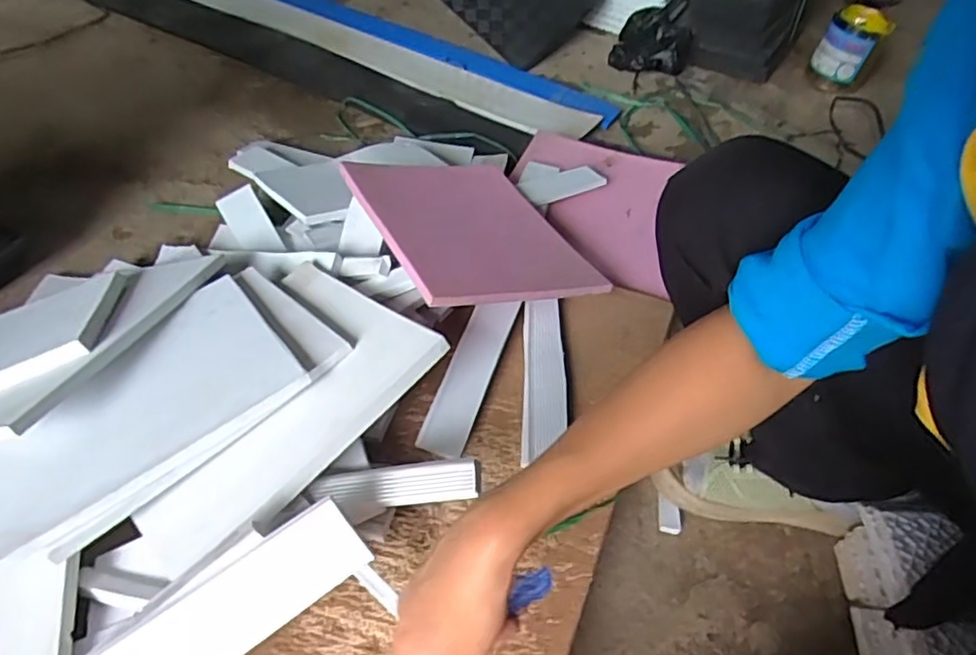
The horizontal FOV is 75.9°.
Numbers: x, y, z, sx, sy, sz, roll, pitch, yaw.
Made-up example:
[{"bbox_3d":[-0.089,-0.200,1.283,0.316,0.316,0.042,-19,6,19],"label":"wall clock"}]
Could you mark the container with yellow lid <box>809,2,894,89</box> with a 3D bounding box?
[{"bbox_3d":[0.737,-0.571,1.277,0.109,0.137,0.127,28,53,17],"label":"container with yellow lid"}]

